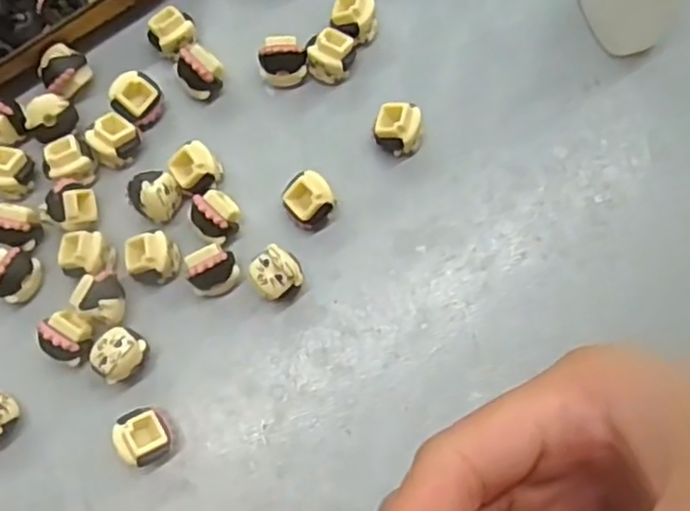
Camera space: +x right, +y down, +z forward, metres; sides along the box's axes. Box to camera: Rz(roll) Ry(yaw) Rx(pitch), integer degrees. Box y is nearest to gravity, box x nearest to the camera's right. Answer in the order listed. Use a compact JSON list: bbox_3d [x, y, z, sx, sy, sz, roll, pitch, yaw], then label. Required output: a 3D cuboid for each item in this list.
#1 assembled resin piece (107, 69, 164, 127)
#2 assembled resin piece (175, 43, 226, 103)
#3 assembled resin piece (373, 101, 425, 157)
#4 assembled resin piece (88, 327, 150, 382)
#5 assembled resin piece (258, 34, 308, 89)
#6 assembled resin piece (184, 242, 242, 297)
[{"bbox_3d":[-0.070,-0.053,0.236,0.016,0.012,0.015,-40,78,-8],"label":"assembled resin piece"},{"bbox_3d":[-0.050,-0.063,0.239,0.015,0.015,0.014,-30,77,-6],"label":"assembled resin piece"},{"bbox_3d":[0.018,-0.042,0.231,0.016,0.014,0.014,8,76,3],"label":"assembled resin piece"},{"bbox_3d":[-0.068,0.030,0.213,0.014,0.015,0.016,32,79,9],"label":"assembled resin piece"},{"bbox_3d":[-0.021,-0.066,0.239,0.016,0.015,0.013,-2,76,1],"label":"assembled resin piece"},{"bbox_3d":[-0.041,0.005,0.220,0.015,0.015,0.013,-20,76,-4],"label":"assembled resin piece"}]

